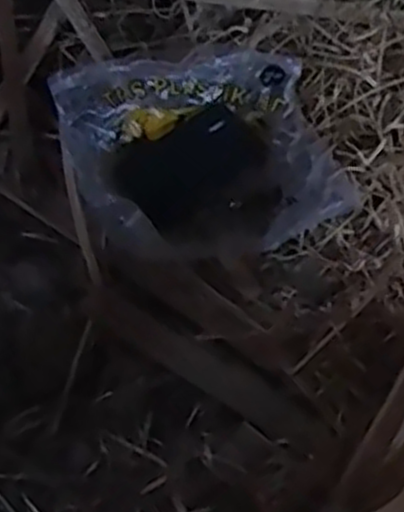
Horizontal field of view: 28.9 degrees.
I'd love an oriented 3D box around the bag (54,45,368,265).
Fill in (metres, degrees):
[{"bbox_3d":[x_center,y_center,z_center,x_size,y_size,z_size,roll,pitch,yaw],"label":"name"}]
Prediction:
[{"bbox_3d":[-0.001,-0.122,0.801,0.259,0.074,0.239,-15,67,-9],"label":"bag"}]

